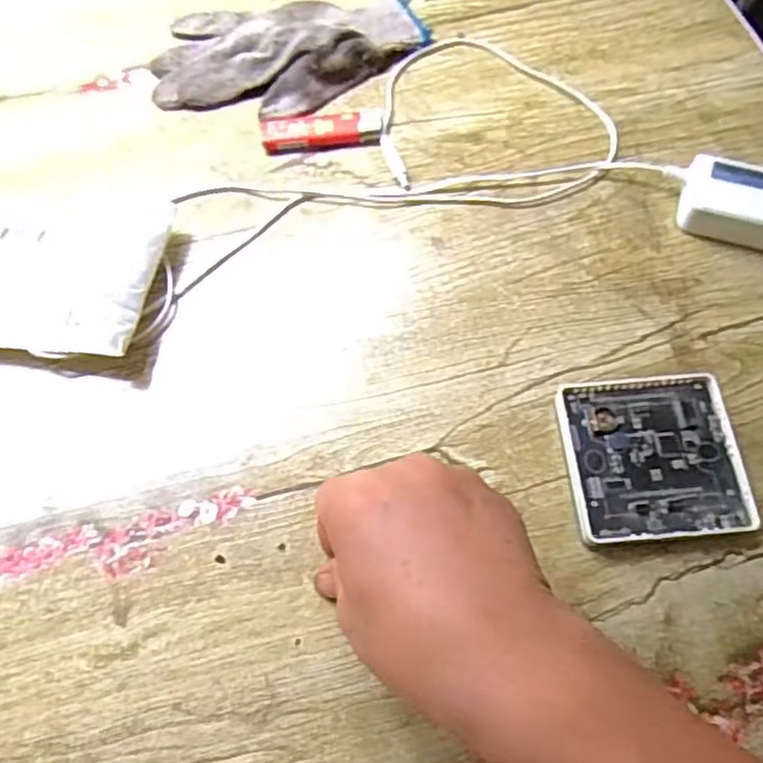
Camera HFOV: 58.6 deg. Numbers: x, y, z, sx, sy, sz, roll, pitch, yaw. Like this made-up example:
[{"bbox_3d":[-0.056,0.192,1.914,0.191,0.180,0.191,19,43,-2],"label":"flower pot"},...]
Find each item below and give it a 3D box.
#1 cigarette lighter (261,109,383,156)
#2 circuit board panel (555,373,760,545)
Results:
[{"bbox_3d":[-0.040,-0.172,0.465,0.081,0.010,0.028,-8,66,-3],"label":"cigarette lighter"},{"bbox_3d":[0.143,0.040,0.363,0.087,0.013,0.088,-4,65,-1],"label":"circuit board panel"}]

